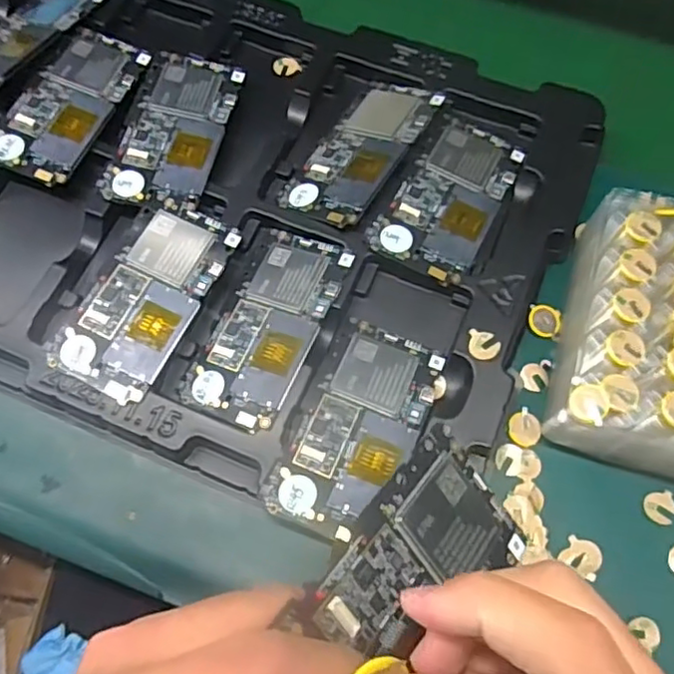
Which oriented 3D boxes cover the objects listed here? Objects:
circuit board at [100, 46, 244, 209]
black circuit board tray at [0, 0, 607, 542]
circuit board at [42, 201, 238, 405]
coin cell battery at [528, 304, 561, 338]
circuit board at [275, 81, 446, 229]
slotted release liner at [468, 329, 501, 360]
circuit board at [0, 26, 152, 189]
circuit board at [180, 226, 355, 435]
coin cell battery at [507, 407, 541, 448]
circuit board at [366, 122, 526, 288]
[{"bbox_3d":[-0.111,-0.141,0.429,0.065,0.012,0.126,13,72,5],"label":"circuit board"},{"bbox_3d":[-0.138,-0.124,0.425,0.565,0.028,0.325,23,73,8],"label":"black circuit board tray"},{"bbox_3d":[-0.113,-0.025,0.378,0.063,0.008,0.124,23,70,9],"label":"circuit board"},{"bbox_3d":[0.130,-0.010,0.392,0.019,0.004,0.020,13,71,5],"label":"coin cell battery"},{"bbox_3d":[0.018,-0.126,0.424,0.065,0.007,0.122,26,70,34],"label":"circuit board"},{"bbox_3d":[0.086,0.005,0.368,0.019,0.004,0.018,-3,69,7],"label":"slotted release liner"},{"bbox_3d":[-0.185,-0.164,0.436,0.064,0.010,0.125,23,73,8],"label":"circuit board"},{"bbox_3d":[-0.041,-0.008,0.378,0.062,0.005,0.125,15,68,21],"label":"circuit board"},{"bbox_3d":[0.109,0.054,0.366,0.019,0.004,0.019,-39,75,-12],"label":"coin cell battery"},{"bbox_3d":[0.075,-0.093,0.412,0.065,0.004,0.123,26,65,8],"label":"circuit board"}]

